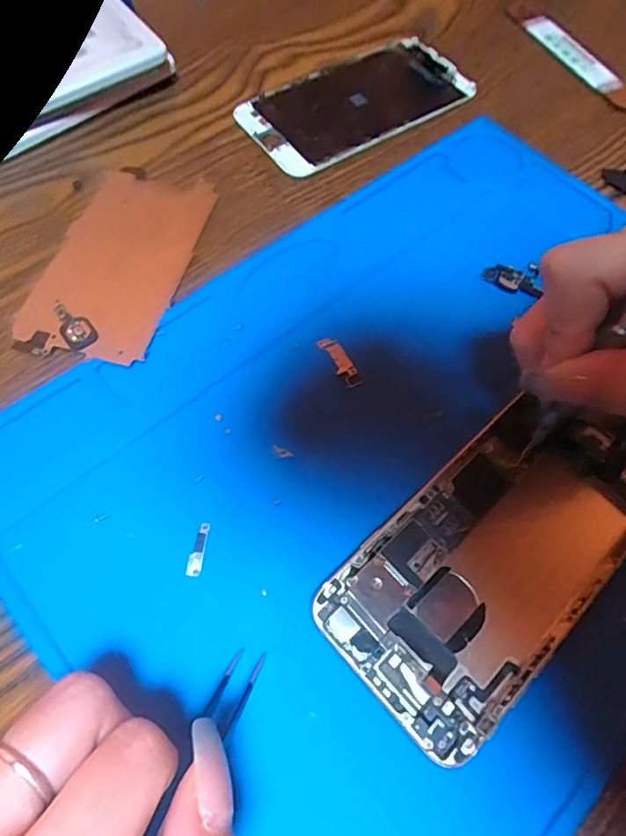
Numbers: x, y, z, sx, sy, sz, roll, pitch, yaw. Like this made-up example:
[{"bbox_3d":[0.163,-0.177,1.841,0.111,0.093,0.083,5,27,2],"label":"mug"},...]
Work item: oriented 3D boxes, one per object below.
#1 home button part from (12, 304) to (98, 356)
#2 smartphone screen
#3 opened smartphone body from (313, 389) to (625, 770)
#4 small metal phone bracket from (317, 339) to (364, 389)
[{"bbox_3d":[-0.105,-0.033,0.210,0.024,0.005,0.027,40,69,14],"label":"home button part"},{"bbox_3d":[0.026,-0.181,0.288,0.132,0.004,0.065,-31,70,-16],"label":"smartphone screen"},{"bbox_3d":[0.067,0.046,0.183,0.132,0.007,0.066,-39,73,-19],"label":"opened smartphone body"},{"bbox_3d":[0.012,-0.024,0.214,0.008,0.004,0.026,-29,70,-16],"label":"small metal phone bracket"}]

